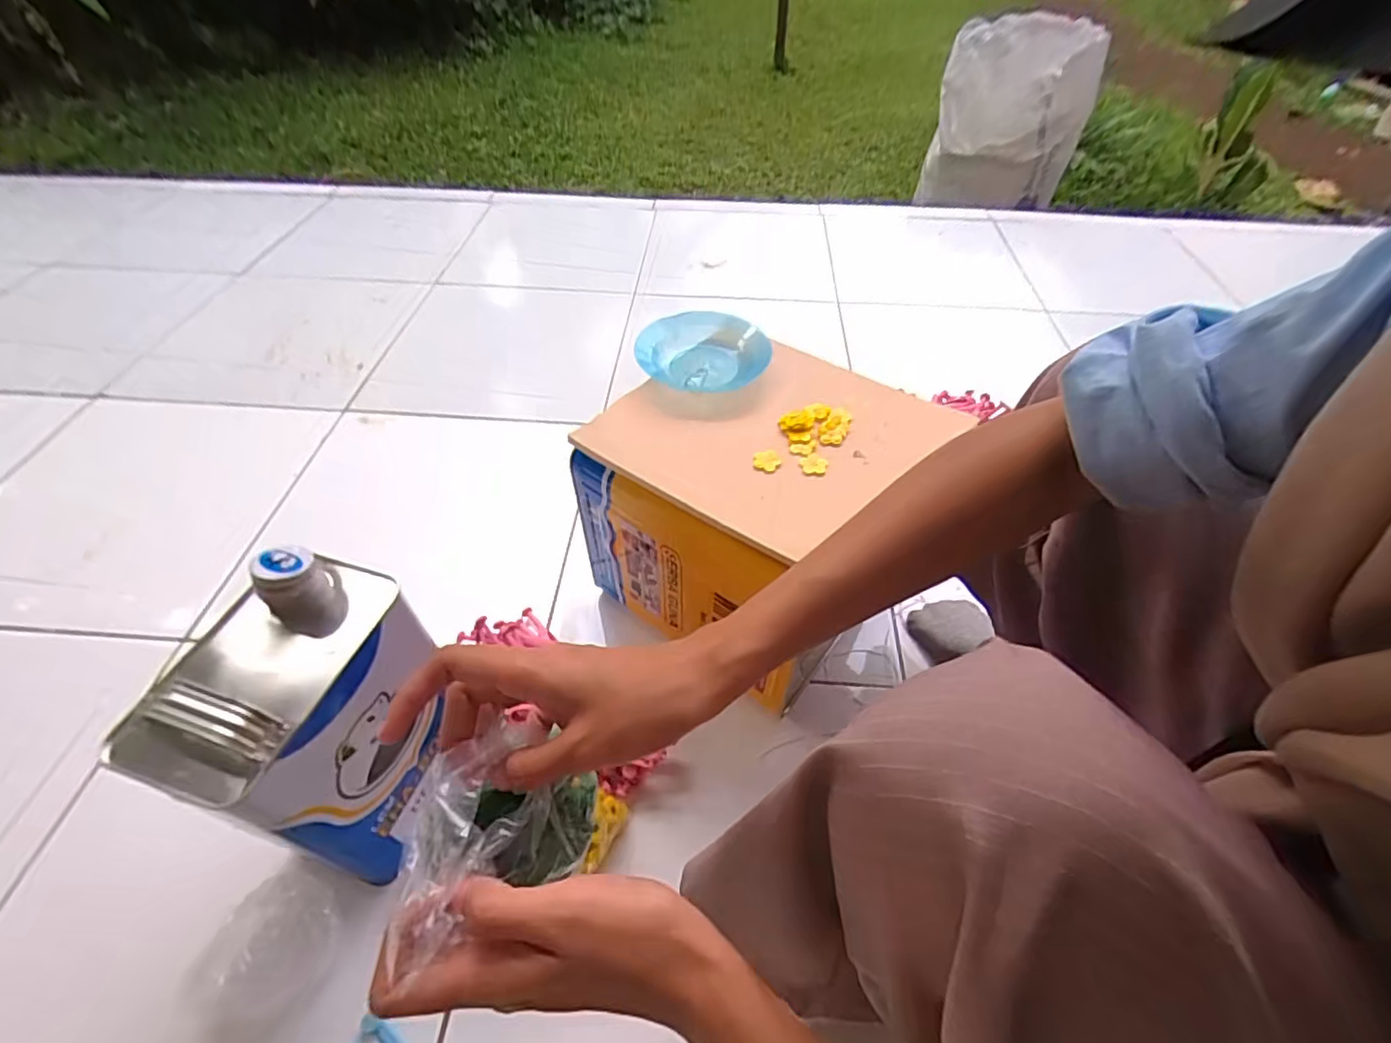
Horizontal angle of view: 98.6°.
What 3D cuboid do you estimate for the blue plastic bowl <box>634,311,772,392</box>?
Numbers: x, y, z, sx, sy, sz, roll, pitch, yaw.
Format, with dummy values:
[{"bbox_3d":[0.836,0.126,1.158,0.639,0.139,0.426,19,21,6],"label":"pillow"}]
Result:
[{"bbox_3d":[0.003,-0.172,0.588,0.122,0.038,0.107,-11,51,-11],"label":"blue plastic bowl"}]

